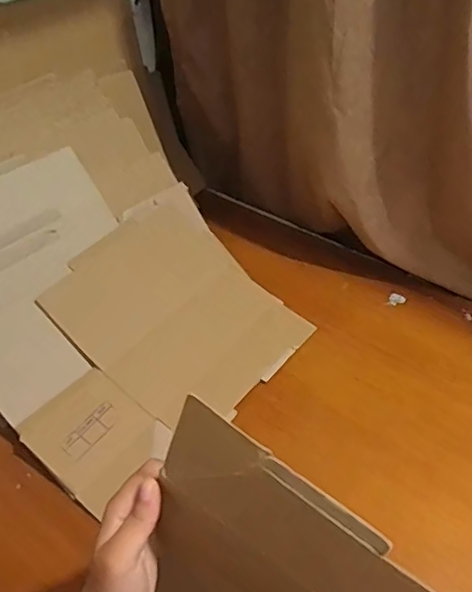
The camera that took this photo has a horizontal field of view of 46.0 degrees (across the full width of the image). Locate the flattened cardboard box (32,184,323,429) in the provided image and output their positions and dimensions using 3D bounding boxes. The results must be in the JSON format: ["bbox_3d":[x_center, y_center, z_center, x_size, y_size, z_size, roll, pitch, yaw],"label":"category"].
[{"bbox_3d":[-0.081,0.019,0.823,0.321,0.028,0.286,42,61,10],"label":"flattened cardboard box"}]

